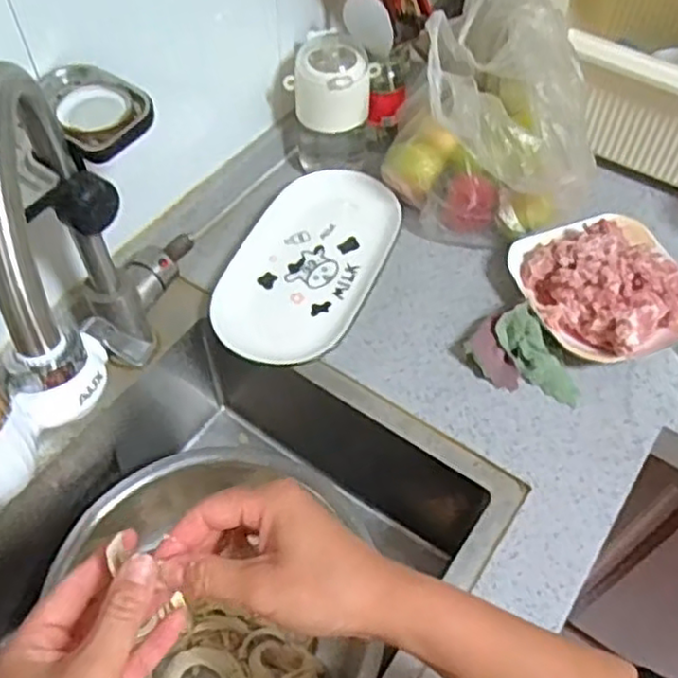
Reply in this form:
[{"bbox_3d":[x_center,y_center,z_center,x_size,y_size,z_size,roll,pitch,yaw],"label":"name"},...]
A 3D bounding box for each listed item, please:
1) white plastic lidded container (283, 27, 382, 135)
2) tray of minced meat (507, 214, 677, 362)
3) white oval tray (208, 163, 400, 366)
[{"bbox_3d":[-0.009,-0.292,0.801,0.089,0.081,0.079,28,59,18],"label":"white plastic lidded container"},{"bbox_3d":[0.278,-0.067,0.734,0.158,0.078,0.179,-20,57,-15],"label":"tray of minced meat"},{"bbox_3d":[-0.034,-0.086,0.774,0.153,0.023,0.280,20,57,13],"label":"white oval tray"}]

